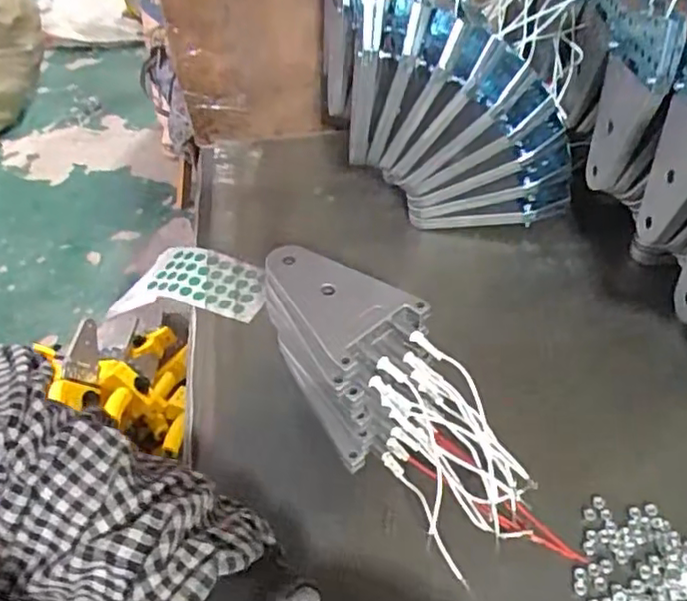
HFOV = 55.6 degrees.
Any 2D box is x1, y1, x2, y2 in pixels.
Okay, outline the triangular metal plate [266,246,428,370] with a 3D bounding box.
[{"bbox_3d":[-0.009,-0.006,0.389,0.064,0.007,0.099,-34,53,-27],"label":"triangular metal plate"}]

